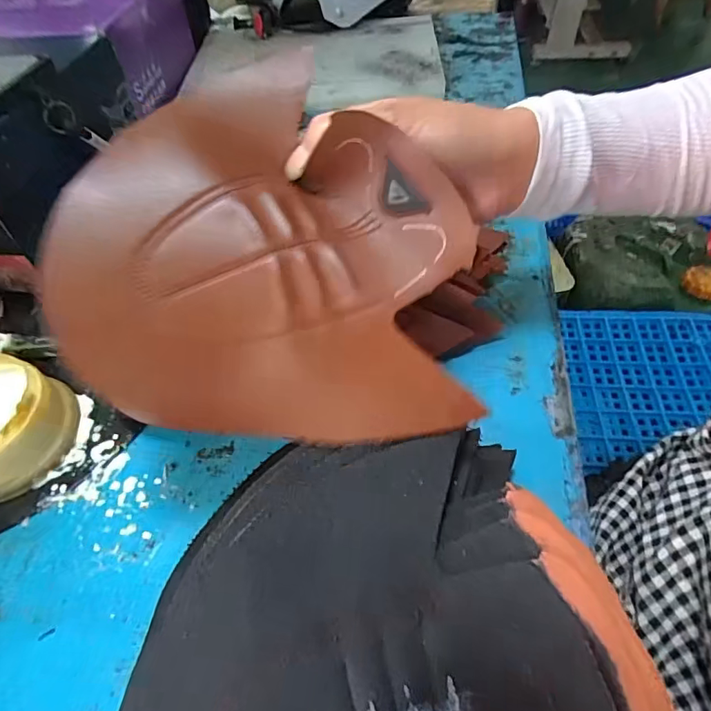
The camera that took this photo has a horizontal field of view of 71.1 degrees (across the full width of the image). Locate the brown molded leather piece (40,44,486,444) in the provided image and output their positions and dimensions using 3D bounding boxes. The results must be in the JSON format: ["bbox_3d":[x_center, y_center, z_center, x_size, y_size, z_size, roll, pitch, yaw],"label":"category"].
[{"bbox_3d":[-0.040,-0.050,0.232,0.180,0.045,0.172,2,84,-3],"label":"brown molded leather piece"}]

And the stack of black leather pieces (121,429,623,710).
[{"bbox_3d":[0.003,0.125,0.167,0.164,0.024,0.201,-10,51,-5],"label":"stack of black leather pieces"}]

